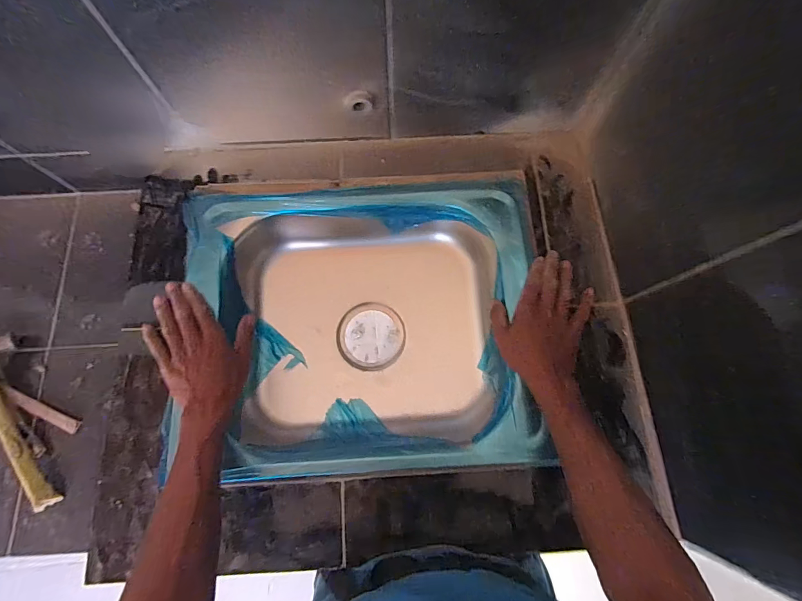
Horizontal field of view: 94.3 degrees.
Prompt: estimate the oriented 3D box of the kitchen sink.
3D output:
[{"bbox_3d":[-0.054,0.030,0.571,0.491,0.128,0.419,-2,75,-1],"label":"kitchen sink"}]

